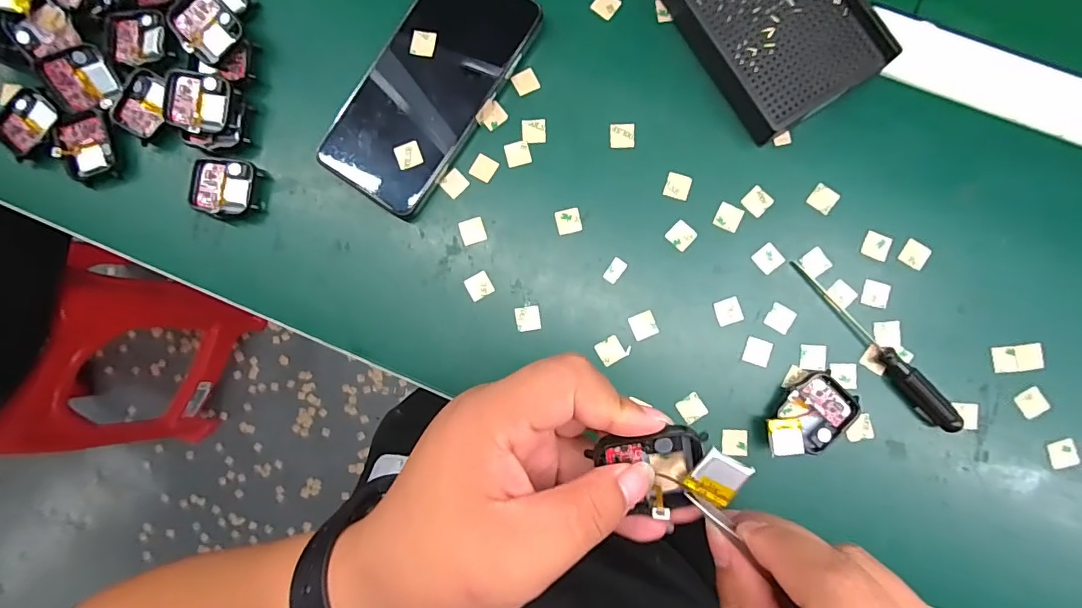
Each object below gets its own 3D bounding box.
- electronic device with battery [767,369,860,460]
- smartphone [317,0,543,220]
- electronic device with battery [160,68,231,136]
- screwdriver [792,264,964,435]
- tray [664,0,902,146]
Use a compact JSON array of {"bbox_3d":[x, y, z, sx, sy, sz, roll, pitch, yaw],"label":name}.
[{"bbox_3d":[0.162,0.070,0.297,0.058,0.015,0.038,-44,86,-2],"label":"electronic device with battery"},{"bbox_3d":[-0.073,-0.142,0.321,0.076,0.014,0.161,33,87,4],"label":"smartphone"},{"bbox_3d":[-0.224,-0.132,0.322,0.044,0.012,0.039,16,86,3],"label":"electronic device with battery"},{"bbox_3d":[0.202,0.025,0.297,0.013,0.013,0.131,-43,86,-2],"label":"screwdriver"},{"bbox_3d":[0.142,-0.183,0.310,0.090,0.024,0.137,-31,85,-1],"label":"tray"}]

